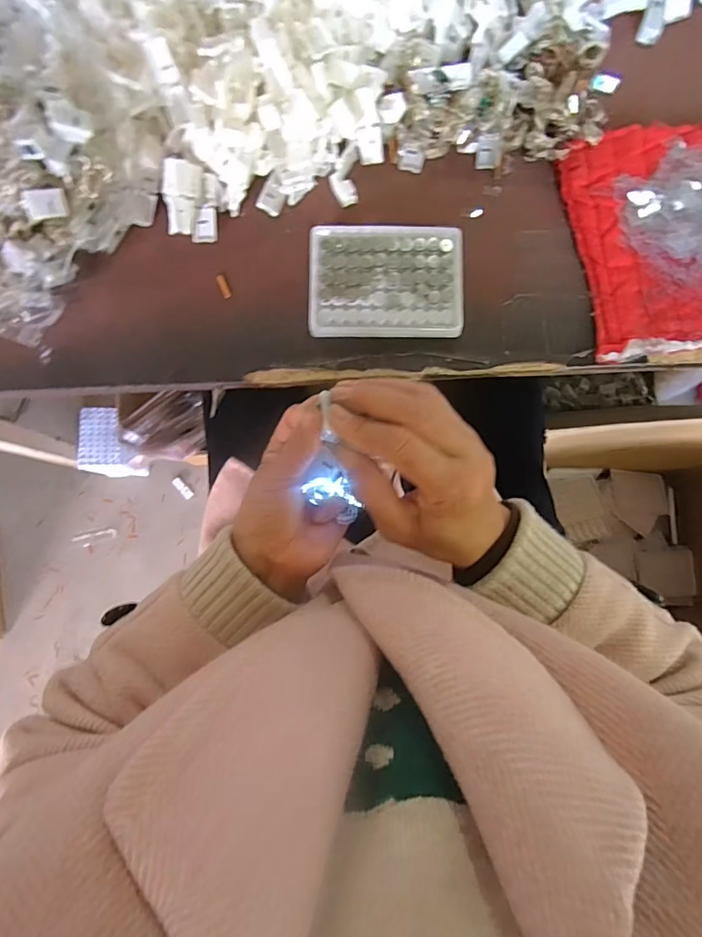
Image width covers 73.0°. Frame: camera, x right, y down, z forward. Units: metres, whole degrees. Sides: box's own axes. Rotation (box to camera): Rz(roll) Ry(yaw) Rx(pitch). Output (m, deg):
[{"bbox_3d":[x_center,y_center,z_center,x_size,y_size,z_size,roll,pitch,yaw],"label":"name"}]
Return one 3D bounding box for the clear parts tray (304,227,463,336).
[{"bbox_3d":[0.031,-0.162,0.417,0.130,0.018,0.096,1,83,0],"label":"clear parts tray"}]

